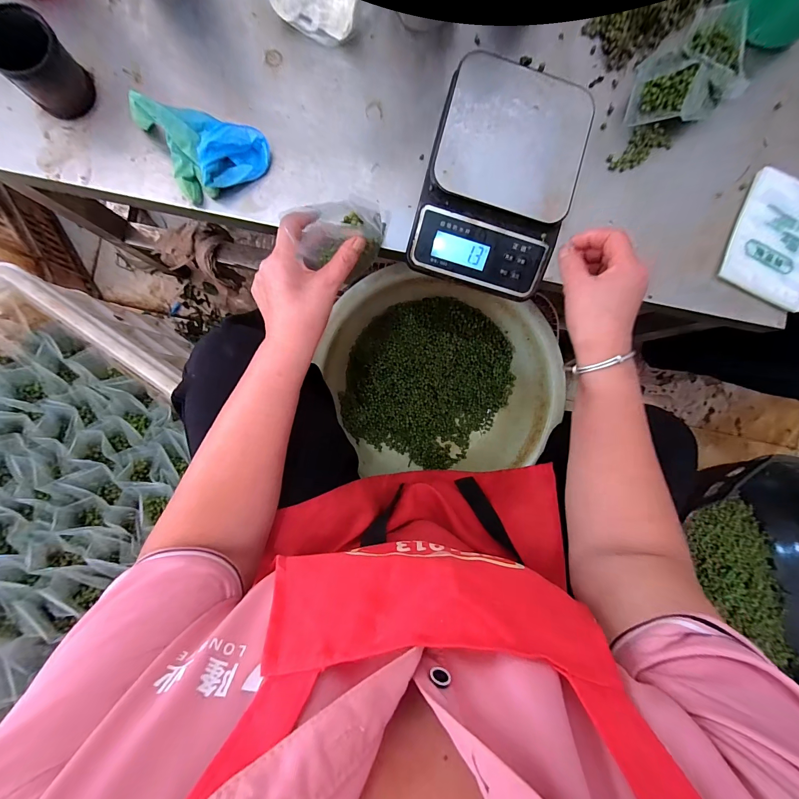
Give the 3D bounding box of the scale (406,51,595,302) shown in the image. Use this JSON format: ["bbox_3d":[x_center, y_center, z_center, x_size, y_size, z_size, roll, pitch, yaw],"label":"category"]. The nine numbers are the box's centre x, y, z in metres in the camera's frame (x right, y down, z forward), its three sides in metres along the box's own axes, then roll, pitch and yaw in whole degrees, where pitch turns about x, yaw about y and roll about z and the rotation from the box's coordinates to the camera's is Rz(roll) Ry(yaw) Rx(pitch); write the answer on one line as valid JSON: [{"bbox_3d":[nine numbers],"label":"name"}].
[{"bbox_3d":[0.106,-0.233,0.370,0.148,0.051,0.213,15,87,-3],"label":"scale"}]

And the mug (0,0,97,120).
[{"bbox_3d":[-0.354,-0.330,0.333,0.061,0.058,0.076,-43,91,-4],"label":"mug"}]

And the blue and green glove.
[{"bbox_3d":[-0.197,-0.263,0.353,0.110,0.045,0.088,-24,90,-4],"label":"blue and green glove"}]

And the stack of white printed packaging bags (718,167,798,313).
[{"bbox_3d":[0.455,-0.189,0.411,0.106,0.012,0.147,25,87,-3],"label":"stack of white printed packaging bags"}]

